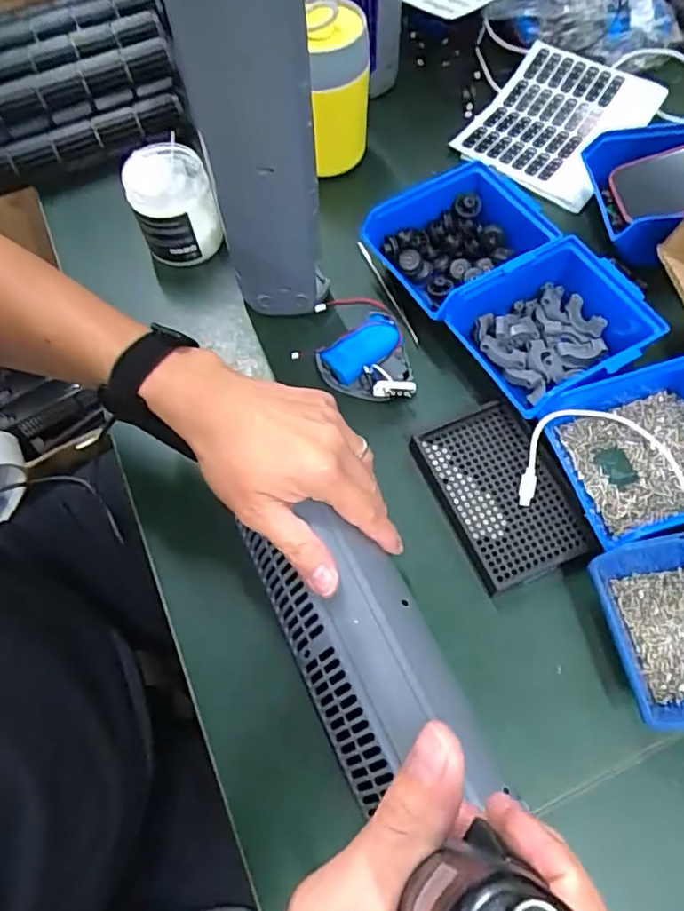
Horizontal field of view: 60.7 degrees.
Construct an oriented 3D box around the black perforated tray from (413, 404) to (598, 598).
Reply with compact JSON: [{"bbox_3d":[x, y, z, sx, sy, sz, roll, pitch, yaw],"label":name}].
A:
[{"bbox_3d":[0.122,0.029,0.448,0.091,0.020,0.137,-20,66,-7],"label":"black perforated tray"}]

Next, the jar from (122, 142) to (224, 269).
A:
[{"bbox_3d":[-0.158,-0.234,0.552,0.072,0.080,0.074,-1,65,2],"label":"jar"}]

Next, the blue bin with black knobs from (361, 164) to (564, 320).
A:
[{"bbox_3d":[0.111,-0.192,0.521,0.152,0.060,0.115,-30,68,-11],"label":"blue bin with black knobs"}]

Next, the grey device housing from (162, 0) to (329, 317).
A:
[{"bbox_3d":[-0.058,-0.221,0.401,0.076,0.303,0.060,-18,66,-6],"label":"grey device housing"}]

